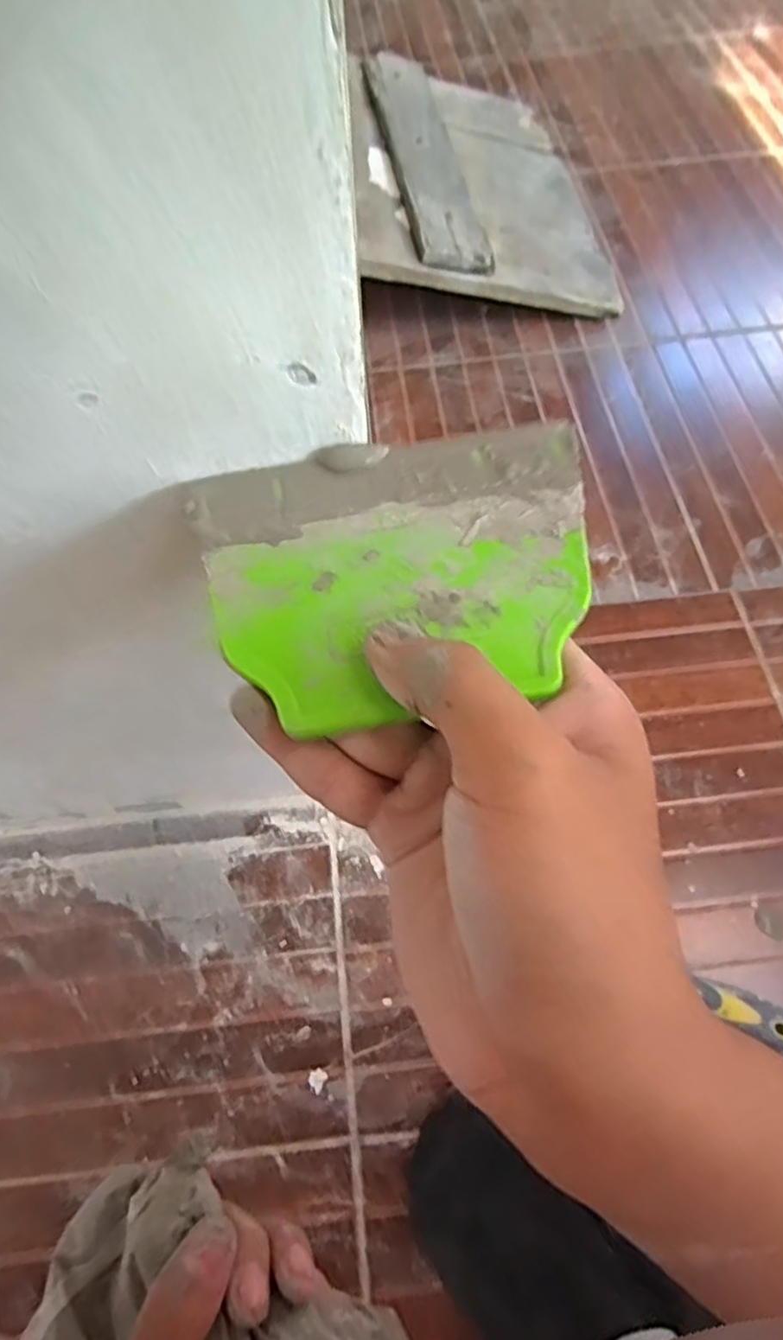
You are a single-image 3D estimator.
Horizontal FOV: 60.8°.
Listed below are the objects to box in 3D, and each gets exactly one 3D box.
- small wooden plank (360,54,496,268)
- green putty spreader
[{"bbox_3d":[0.041,-0.696,0.890,0.096,0.019,0.498,-4,63,-14],"label":"small wooden plank"},{"bbox_3d":[0.002,-0.032,0.198,0.118,0.012,0.103,-7,60,-1],"label":"green putty spreader"}]

